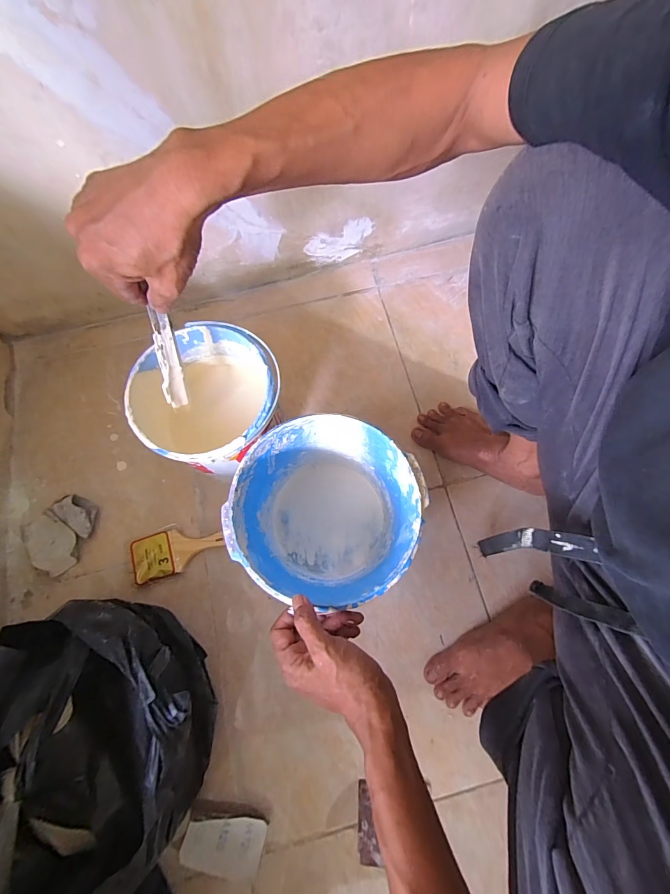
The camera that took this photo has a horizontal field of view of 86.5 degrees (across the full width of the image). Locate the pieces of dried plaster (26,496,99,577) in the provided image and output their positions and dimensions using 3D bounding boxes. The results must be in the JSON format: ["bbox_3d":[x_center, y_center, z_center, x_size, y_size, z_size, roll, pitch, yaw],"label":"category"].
[{"bbox_3d":[-0.425,0.132,0.552,0.108,0.032,0.097,-39,78,-10],"label":"pieces of dried plaster"}]

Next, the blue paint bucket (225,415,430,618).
[{"bbox_3d":[-0.011,0.087,0.482,0.202,0.197,0.197,0,75,0],"label":"blue paint bucket"}]

